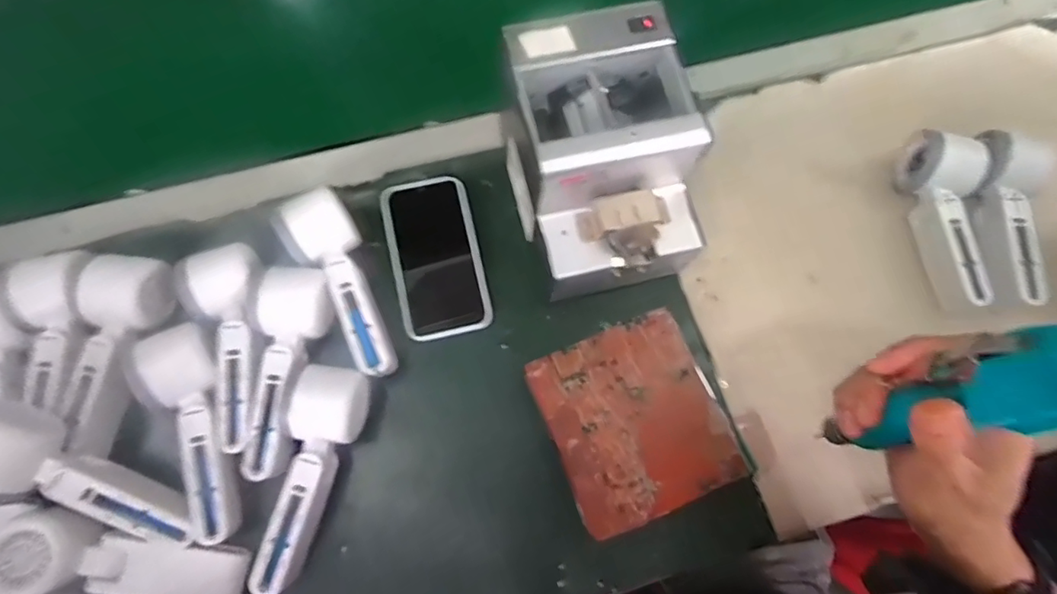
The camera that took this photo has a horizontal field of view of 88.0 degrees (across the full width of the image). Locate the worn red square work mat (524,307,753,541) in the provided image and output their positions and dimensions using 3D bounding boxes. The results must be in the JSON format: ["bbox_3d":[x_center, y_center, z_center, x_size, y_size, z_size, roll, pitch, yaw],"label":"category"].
[{"bbox_3d":[0.083,0.100,0.445,0.131,0.041,0.142,-21,76,-7],"label":"worn red square work mat"}]

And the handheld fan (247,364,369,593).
[{"bbox_3d":[-0.168,0.136,0.421,0.054,0.046,0.166,10,74,1],"label":"handheld fan"}]

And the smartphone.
[{"bbox_3d":[-0.083,-0.038,0.493,0.078,0.008,0.147,-13,75,-5],"label":"smartphone"}]

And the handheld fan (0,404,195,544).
[{"bbox_3d":[-0.314,0.132,0.385,0.161,0.048,0.052,31,75,-13],"label":"handheld fan"}]

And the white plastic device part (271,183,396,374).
[{"bbox_3d":[-0.151,-0.012,0.454,0.051,0.052,0.161,-29,77,-9],"label":"white plastic device part"}]

